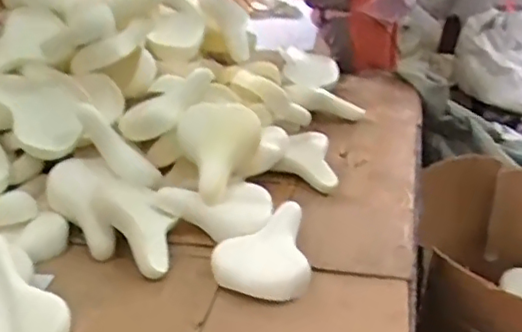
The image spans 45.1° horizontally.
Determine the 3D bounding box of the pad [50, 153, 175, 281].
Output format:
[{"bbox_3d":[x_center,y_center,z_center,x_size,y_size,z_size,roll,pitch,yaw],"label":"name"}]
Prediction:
[{"bbox_3d":[-0.299,0.103,1.359,0.381,0.099,0.160,34,38,29],"label":"pad"}]

